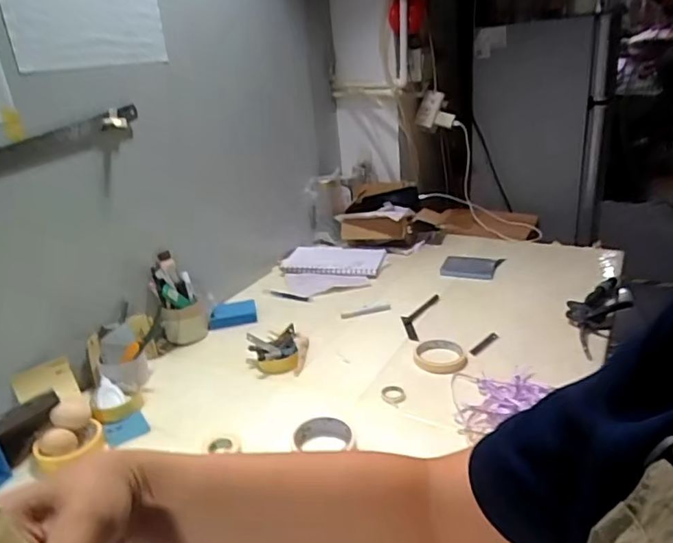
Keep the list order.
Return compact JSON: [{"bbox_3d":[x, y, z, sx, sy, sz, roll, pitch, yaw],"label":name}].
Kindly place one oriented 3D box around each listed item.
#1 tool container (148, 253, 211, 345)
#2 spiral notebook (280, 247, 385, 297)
[{"bbox_3d":[-0.320,0.061,1.087,0.096,0.168,0.086,-11,25,-16],"label":"tool container"},{"bbox_3d":[-0.021,-0.010,1.355,0.251,0.022,0.264,4,26,17],"label":"spiral notebook"}]

